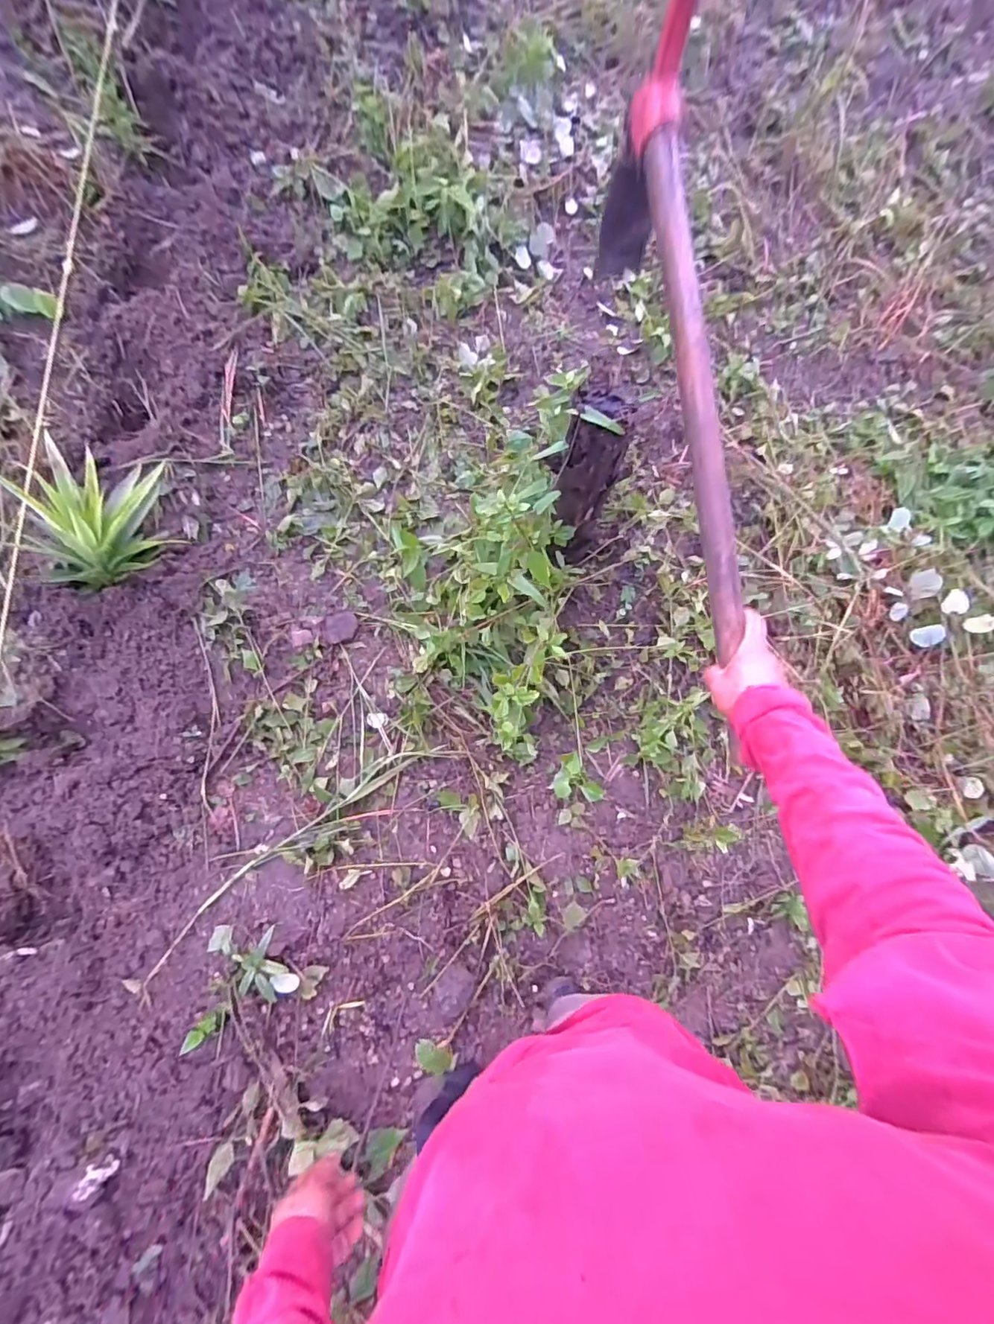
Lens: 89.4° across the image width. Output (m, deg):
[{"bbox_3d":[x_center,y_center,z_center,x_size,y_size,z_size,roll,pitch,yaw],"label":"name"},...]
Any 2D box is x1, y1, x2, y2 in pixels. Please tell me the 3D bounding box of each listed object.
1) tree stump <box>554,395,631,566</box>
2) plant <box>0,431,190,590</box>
[{"bbox_3d":[0.215,-0.395,1.220,0.122,0.486,0.131,15,59,9],"label":"tree stump"},{"bbox_3d":[-0.966,-0.364,1.214,0.264,0.254,0.284,-2,58,-1],"label":"plant"}]

